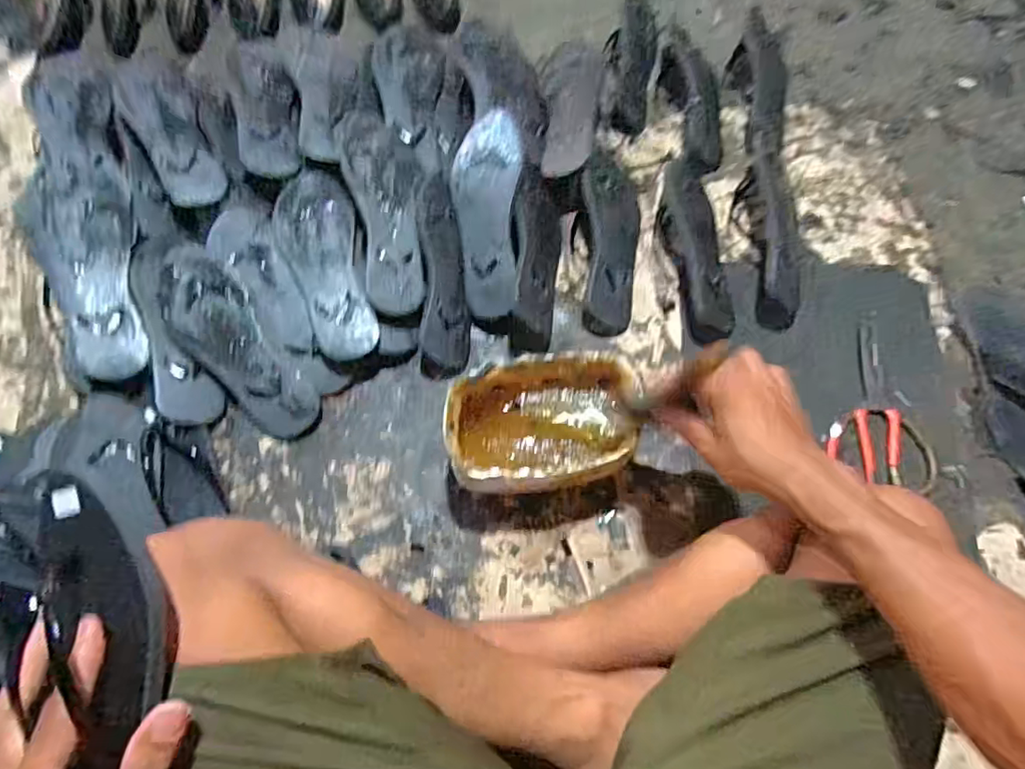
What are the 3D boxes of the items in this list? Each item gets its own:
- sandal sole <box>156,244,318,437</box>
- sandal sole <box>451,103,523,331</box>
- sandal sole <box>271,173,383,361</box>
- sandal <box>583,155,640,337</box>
[{"bbox_3d":[-0.309,-0.045,0.639,0.087,0.016,0.240,-36,91,-12],"label":"sandal sole"},{"bbox_3d":[-0.029,-0.198,0.683,0.084,0.024,0.242,-2,86,21],"label":"sandal sole"},{"bbox_3d":[-0.215,-0.142,0.667,0.088,0.018,0.239,-17,74,-7],"label":"sandal sole"},{"bbox_3d":[0.123,-0.186,0.705,0.074,0.057,0.251,0,73,-1],"label":"sandal"}]

